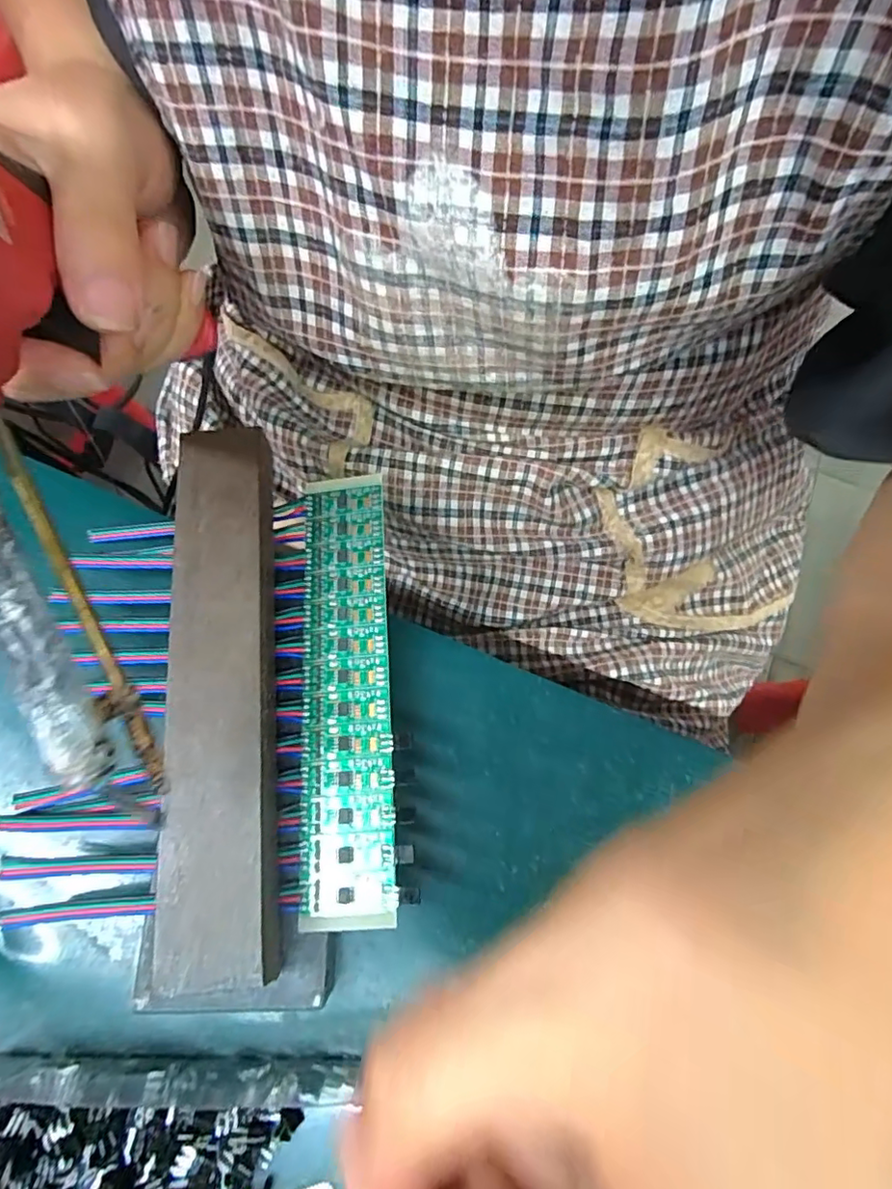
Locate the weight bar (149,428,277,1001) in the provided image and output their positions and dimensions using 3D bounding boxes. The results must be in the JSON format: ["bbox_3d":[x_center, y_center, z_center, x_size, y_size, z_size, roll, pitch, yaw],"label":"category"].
[{"bbox_3d":[-0.076,0.028,0.195,0.035,0.024,0.183,-5,70,-4],"label":"weight bar"}]

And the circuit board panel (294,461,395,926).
[{"bbox_3d":[-0.037,0.030,0.206,0.033,0.004,0.161,-5,71,6],"label":"circuit board panel"}]

